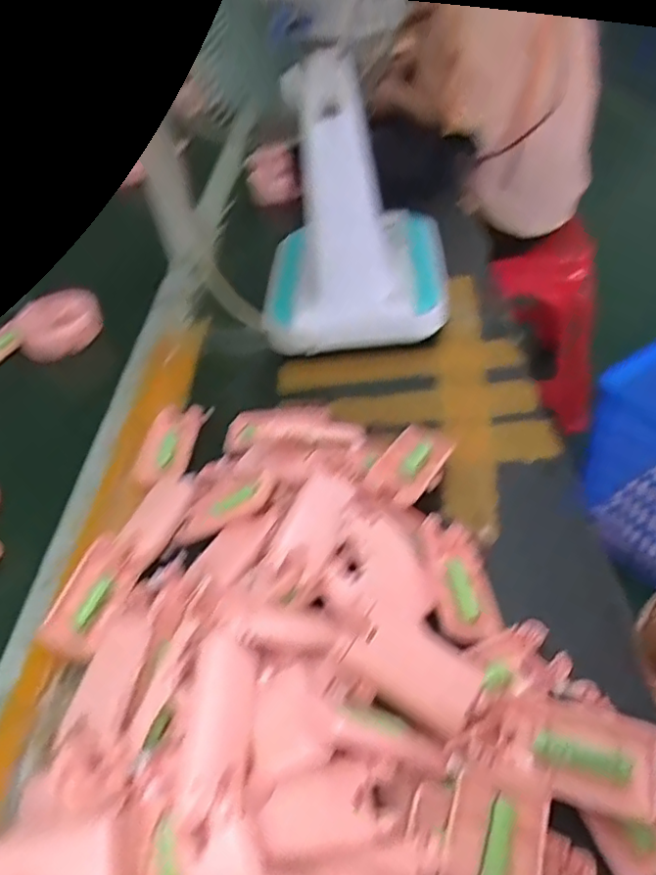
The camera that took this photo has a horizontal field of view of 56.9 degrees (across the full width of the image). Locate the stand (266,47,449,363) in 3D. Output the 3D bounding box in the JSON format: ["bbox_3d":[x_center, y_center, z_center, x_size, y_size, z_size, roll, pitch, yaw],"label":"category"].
[{"bbox_3d":[0.029,-0.263,0.666,0.197,0.264,0.225,-1,43,6],"label":"stand"}]

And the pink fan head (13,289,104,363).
[{"bbox_3d":[-0.329,-0.140,0.752,0.100,0.073,0.040,-21,14,-6],"label":"pink fan head"}]

